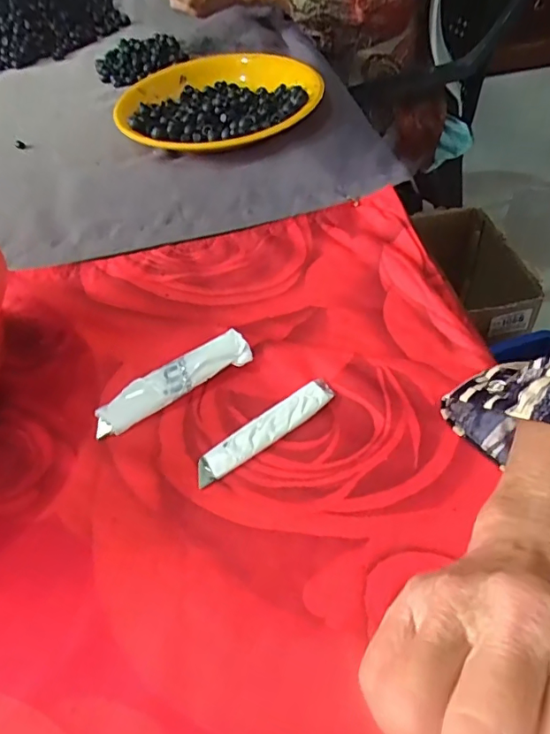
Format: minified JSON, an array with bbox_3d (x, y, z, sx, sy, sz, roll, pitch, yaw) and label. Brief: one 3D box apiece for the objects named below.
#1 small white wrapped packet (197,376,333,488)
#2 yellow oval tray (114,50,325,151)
[{"bbox_3d":[-0.005,0.041,0.335,0.107,0.008,0.020,-30,55,-18],"label":"small white wrapped packet"},{"bbox_3d":[-0.066,-0.309,0.605,0.232,0.046,0.216,2,52,7],"label":"yellow oval tray"}]

